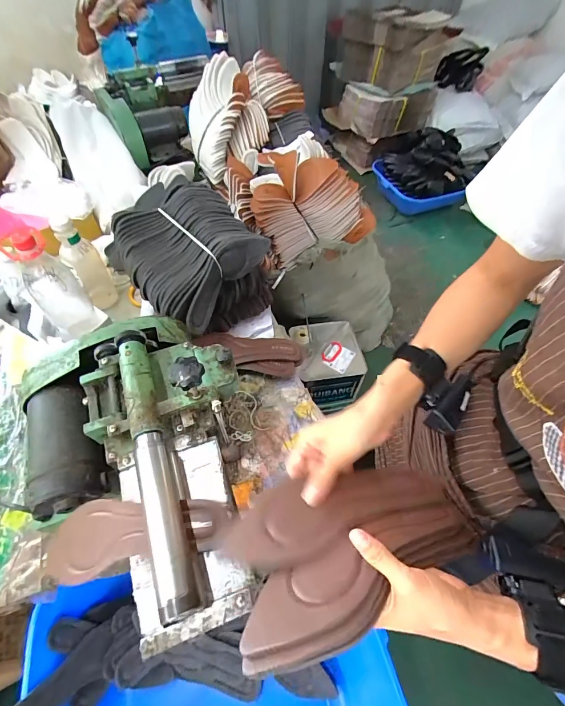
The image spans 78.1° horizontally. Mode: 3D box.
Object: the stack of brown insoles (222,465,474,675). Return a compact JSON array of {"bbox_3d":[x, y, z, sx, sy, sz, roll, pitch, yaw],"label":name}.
[{"bbox_3d":[0.068,0.172,0.334,0.235,0.074,0.139,-15,56,-12],"label":"stack of brown insoles"}]

